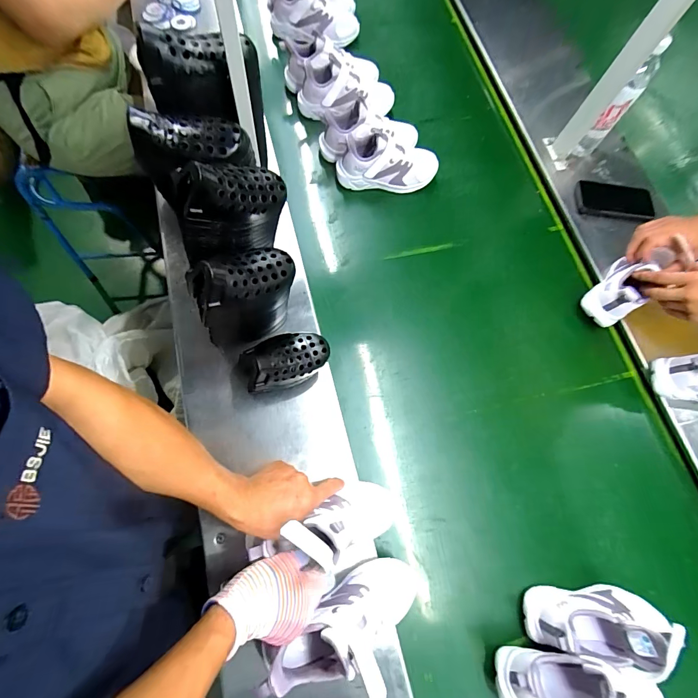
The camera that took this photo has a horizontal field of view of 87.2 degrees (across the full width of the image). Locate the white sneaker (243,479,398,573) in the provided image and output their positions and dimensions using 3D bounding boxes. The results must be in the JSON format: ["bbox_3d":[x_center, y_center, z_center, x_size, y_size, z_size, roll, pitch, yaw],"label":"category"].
[{"bbox_3d":[-0.021,0.237,0.497,0.085,0.217,0.075,-27,70,34],"label":"white sneaker"}]

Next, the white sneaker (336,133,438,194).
[{"bbox_3d":[0.080,-0.381,0.742,0.207,0.094,0.081,0,72,-2],"label":"white sneaker"}]

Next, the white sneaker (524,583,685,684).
[{"bbox_3d":[0.353,0.384,0.499,0.179,0.124,0.081,8,72,0],"label":"white sneaker"}]

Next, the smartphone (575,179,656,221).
[{"bbox_3d":[0.559,-0.311,0.771,0.151,0.009,0.073,10,87,7],"label":"smartphone"}]

